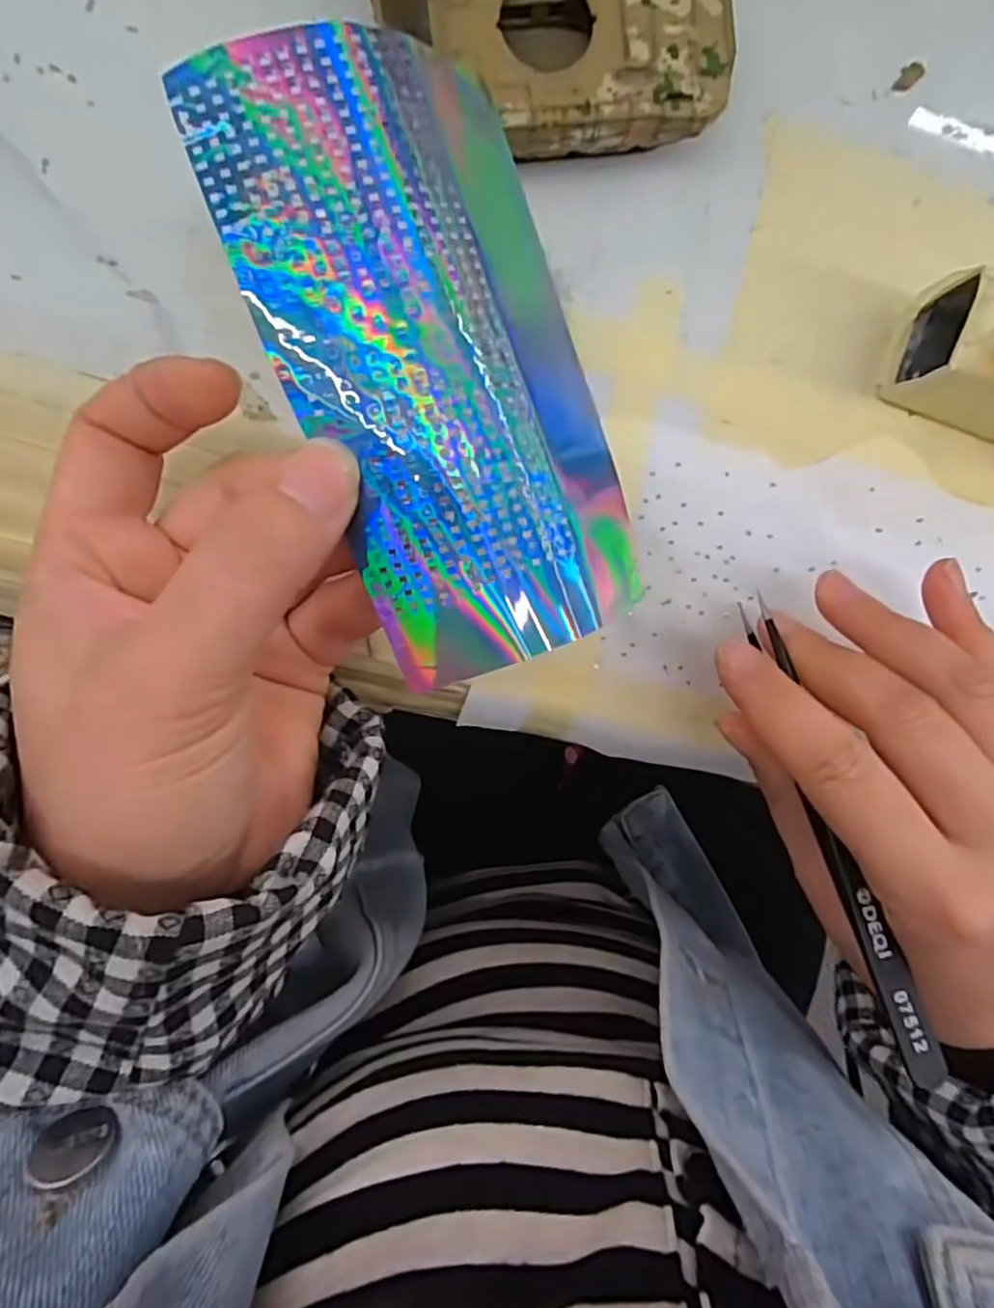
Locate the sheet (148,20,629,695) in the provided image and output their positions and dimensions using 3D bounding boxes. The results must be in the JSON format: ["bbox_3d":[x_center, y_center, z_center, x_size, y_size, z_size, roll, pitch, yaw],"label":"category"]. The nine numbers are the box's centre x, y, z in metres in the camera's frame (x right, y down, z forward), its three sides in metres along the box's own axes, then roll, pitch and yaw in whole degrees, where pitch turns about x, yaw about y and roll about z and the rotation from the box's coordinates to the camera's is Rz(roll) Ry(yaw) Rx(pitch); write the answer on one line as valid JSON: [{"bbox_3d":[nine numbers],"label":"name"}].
[{"bbox_3d":[-0.011,-0.058,0.145,0.062,0.029,0.120,-21,97,-2],"label":"sheet"}]

